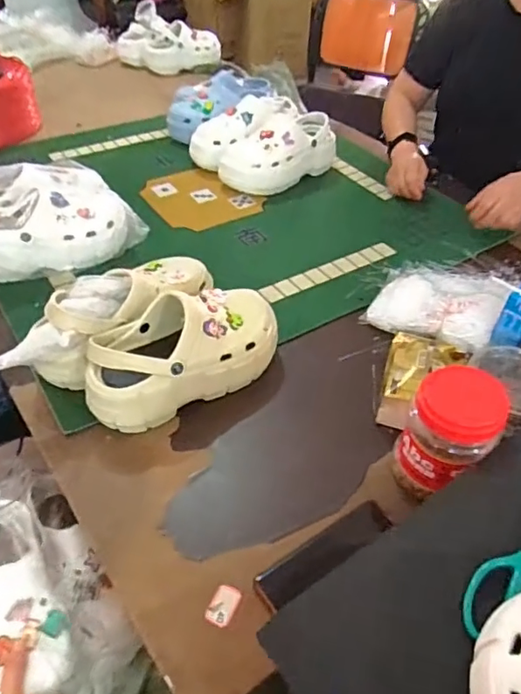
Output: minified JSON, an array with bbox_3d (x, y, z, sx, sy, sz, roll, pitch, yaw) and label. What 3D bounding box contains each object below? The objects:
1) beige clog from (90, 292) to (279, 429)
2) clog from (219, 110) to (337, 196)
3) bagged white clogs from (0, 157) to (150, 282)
[{"bbox_3d":[-0.096,0.004,0.700,0.251,0.125,0.101,-24,47,-24],"label":"beige clog"},{"bbox_3d":[0.035,-0.406,1.135,0.249,0.122,0.116,-29,49,-27],"label":"clog"},{"bbox_3d":[-0.376,-0.209,0.905,0.298,0.112,0.231,-24,47,-23],"label":"bagged white clogs"}]

